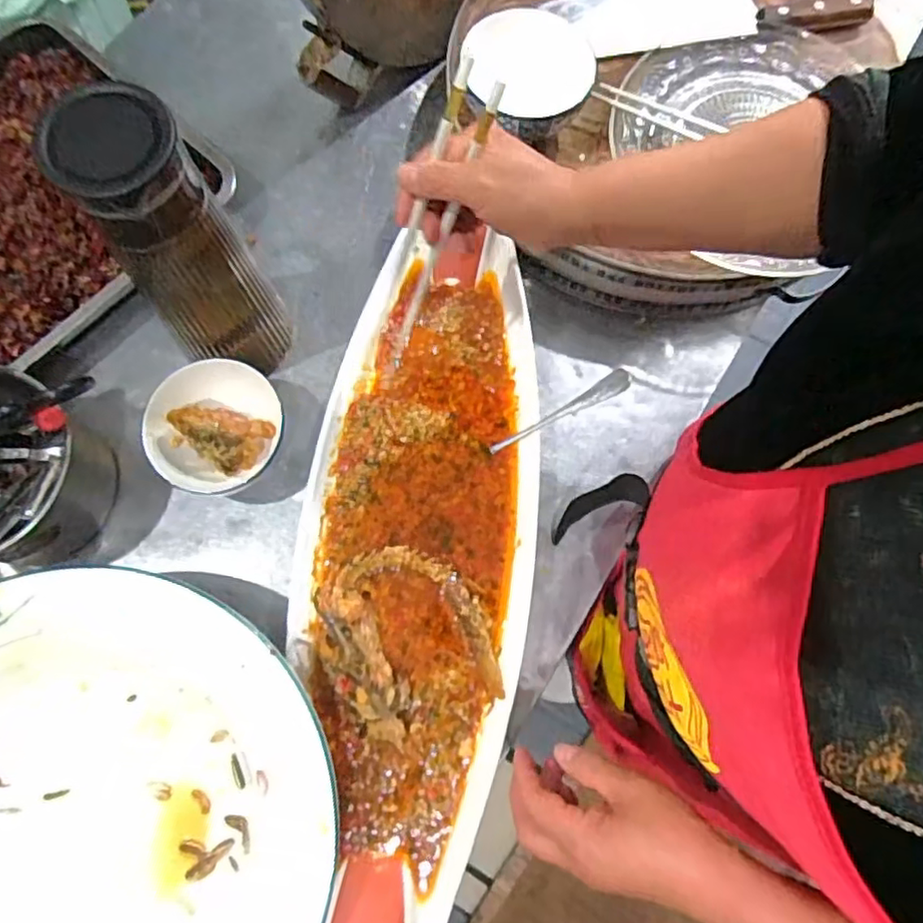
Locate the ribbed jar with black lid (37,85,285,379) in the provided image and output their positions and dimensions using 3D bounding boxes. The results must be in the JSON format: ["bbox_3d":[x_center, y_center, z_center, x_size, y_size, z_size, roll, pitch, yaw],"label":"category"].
[{"bbox_3d":[-0.217,-0.165,0.513,0.099,0.268,0.082,-25,74,-10],"label":"ribbed jar with black lid"}]

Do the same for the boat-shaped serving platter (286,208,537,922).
[{"bbox_3d":[-0.040,0.066,0.560,0.201,0.063,0.597,4,71,0],"label":"boat-shaped serving platter"}]

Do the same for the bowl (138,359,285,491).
[{"bbox_3d":[-0.227,-0.027,0.594,0.112,0.076,0.125,39,75,11],"label":"bowl"}]

